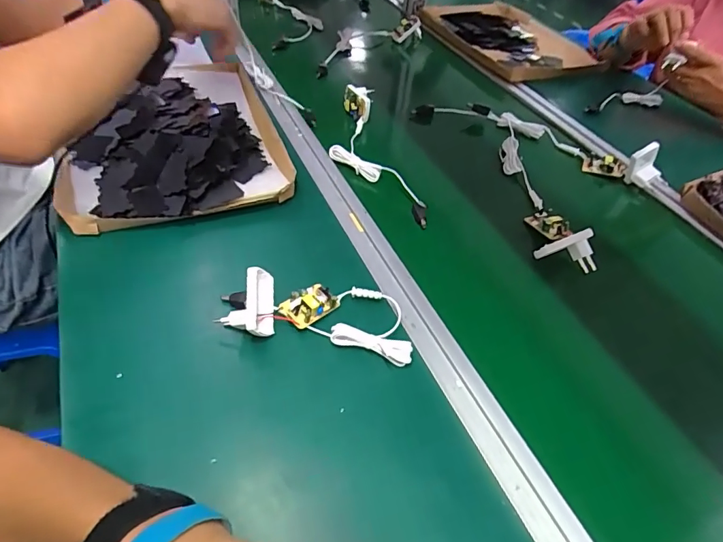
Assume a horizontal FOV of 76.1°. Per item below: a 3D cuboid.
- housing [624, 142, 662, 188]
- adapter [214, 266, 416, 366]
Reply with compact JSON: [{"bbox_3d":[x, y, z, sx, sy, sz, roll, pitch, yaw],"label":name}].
[{"bbox_3d":[0.399,-0.149,0.648,0.040,0.061,0.028,34,52,23],"label":"housing"},{"bbox_3d":[-0.040,0.035,0.431,0.178,0.049,0.072,9,46,1],"label":"adapter"}]

